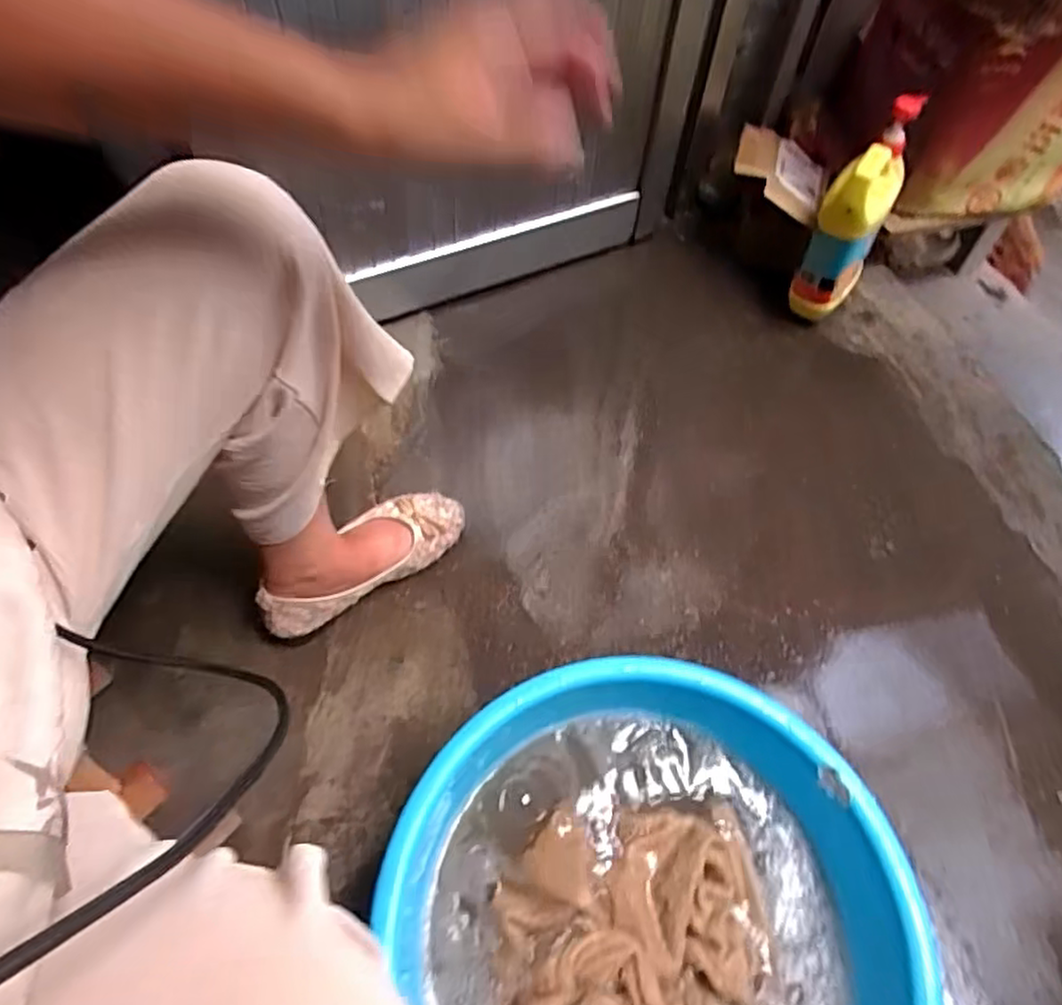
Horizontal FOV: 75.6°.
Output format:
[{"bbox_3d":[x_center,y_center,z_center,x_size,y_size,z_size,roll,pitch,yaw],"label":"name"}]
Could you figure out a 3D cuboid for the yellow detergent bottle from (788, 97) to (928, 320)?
[{"bbox_3d":[0.418,-0.364,0.877,0.072,0.243,0.143,39,65,20],"label":"yellow detergent bottle"}]

